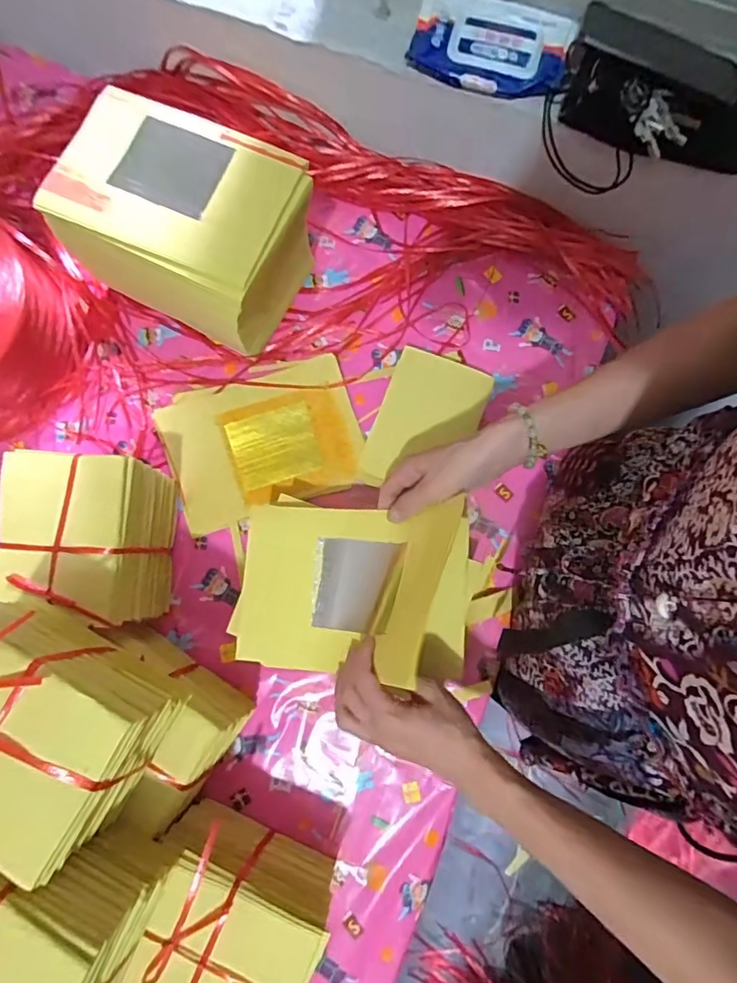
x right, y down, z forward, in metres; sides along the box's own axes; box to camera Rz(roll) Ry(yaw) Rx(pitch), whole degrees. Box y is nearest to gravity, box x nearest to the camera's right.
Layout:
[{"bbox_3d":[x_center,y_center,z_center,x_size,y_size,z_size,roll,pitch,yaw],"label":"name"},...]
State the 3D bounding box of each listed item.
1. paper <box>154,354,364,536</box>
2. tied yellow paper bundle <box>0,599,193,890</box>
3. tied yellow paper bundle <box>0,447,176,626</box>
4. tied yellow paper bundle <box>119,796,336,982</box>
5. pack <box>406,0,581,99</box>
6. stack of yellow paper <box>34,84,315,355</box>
[{"bbox_3d":[-0.129,-0.064,0.621,0.226,0.021,0.166,-18,84,-2],"label":"paper"},{"bbox_3d":[-0.250,0.172,0.388,0.166,0.123,0.124,29,82,6],"label":"tied yellow paper bundle"},{"bbox_3d":[-0.289,0.052,0.541,0.128,0.143,0.160,3,80,1],"label":"tied yellow paper bundle"},{"bbox_3d":[-0.128,0.397,0.478,0.159,0.134,0.128,23,81,5],"label":"tied yellow paper bundle"},{"bbox_3d":[0.132,-0.483,0.544,0.167,0.031,0.092,18,81,4],"label":"pack"},{"bbox_3d":[-0.201,-0.297,0.585,0.242,0.157,0.174,26,81,5],"label":"stack of yellow paper"}]

